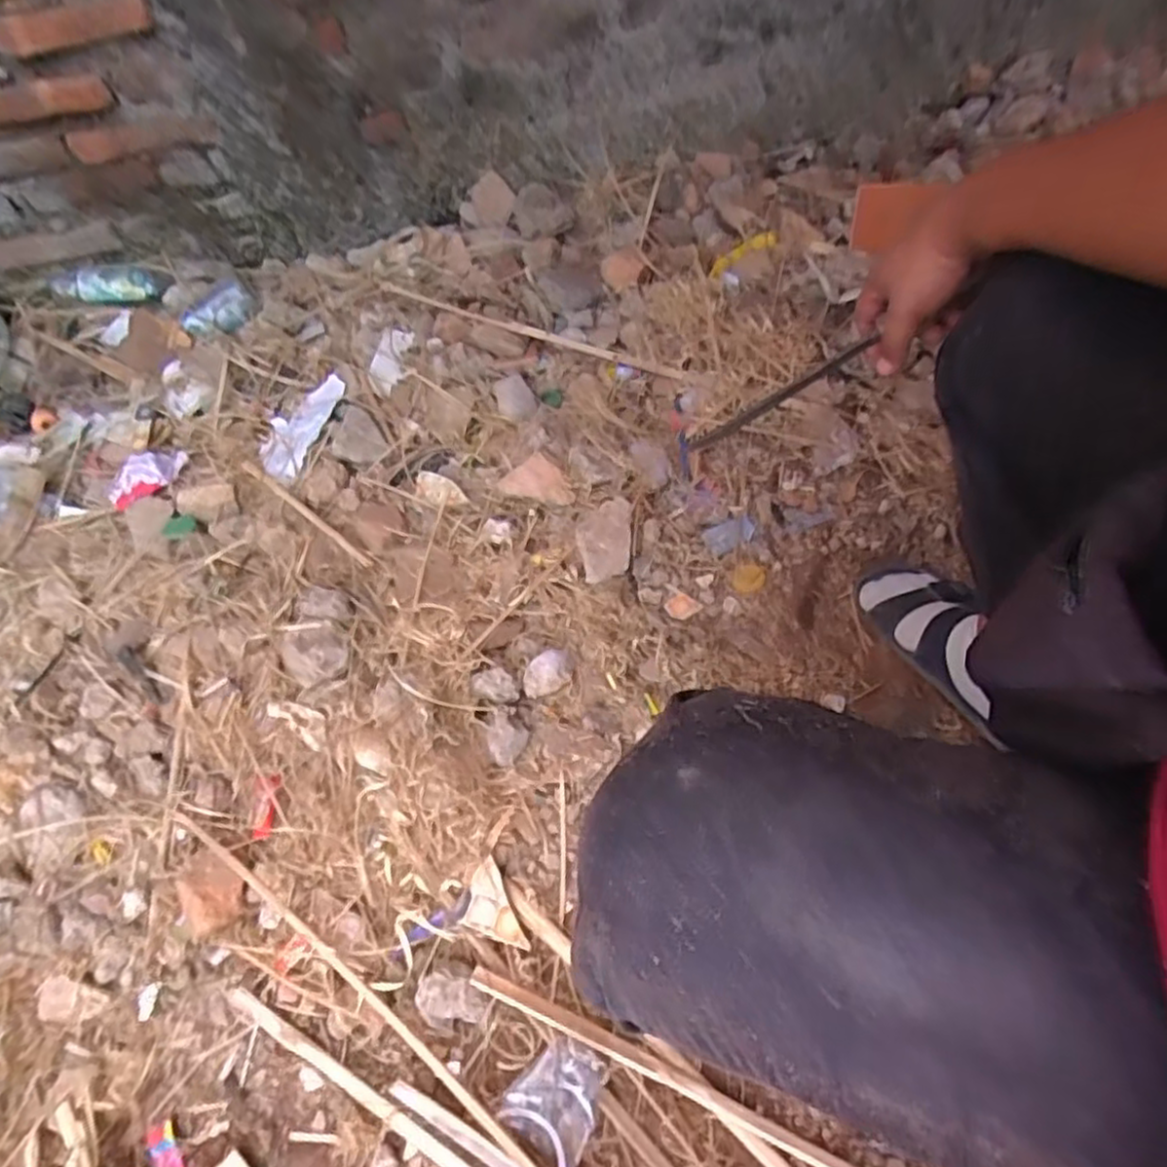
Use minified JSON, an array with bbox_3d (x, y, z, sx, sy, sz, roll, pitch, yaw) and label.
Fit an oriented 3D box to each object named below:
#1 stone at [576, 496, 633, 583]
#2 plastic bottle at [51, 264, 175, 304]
[{"bbox_3d":[0.025,-0.048,0.846,0.065,0.059,0.103,0,58,6],"label":"stone"},{"bbox_3d":[-0.769,-0.487,1.165,0.183,0.049,0.068,-10,58,-19],"label":"plastic bottle"}]

